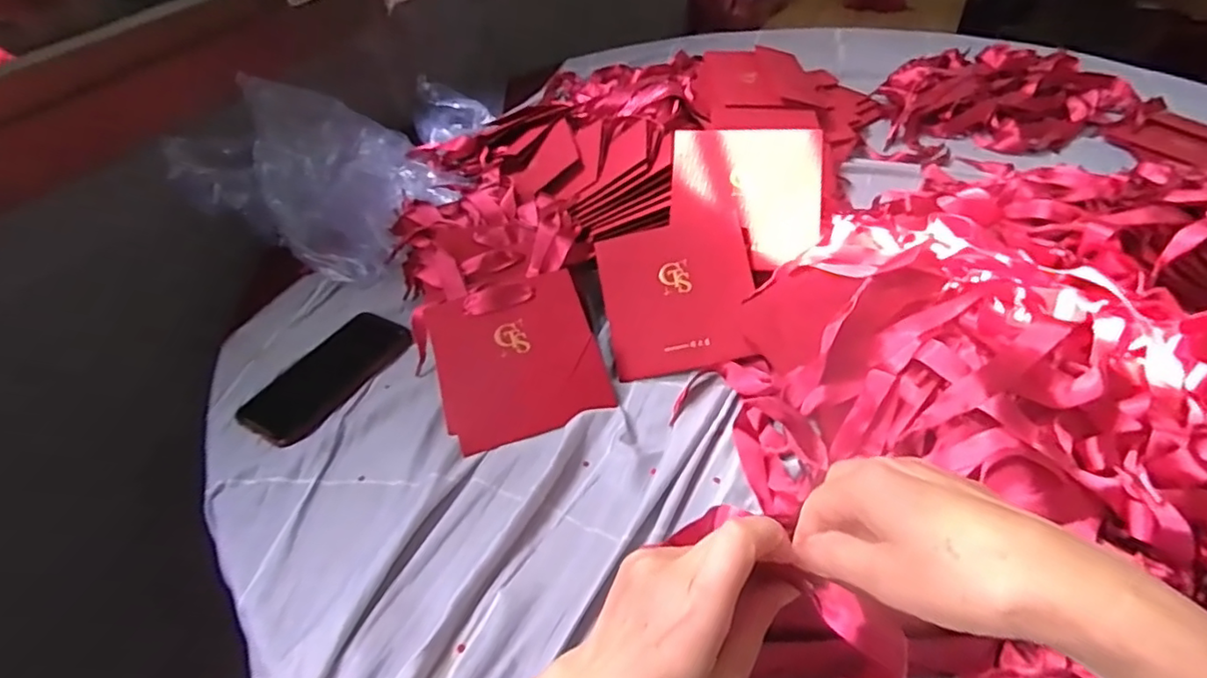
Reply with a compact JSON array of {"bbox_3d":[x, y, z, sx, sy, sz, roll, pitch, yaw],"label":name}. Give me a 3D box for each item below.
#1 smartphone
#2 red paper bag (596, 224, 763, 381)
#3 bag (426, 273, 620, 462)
[{"bbox_3d":[-0.268,0.034,0.597,0.082,0.011,0.162,21,50,26],"label":"smartphone"},{"bbox_3d":[0.071,-0.040,0.581,0.141,0.008,0.137,-10,80,7],"label":"red paper bag"},{"bbox_3d":[-0.078,0.019,0.553,0.143,0.011,0.137,-18,78,-2],"label":"bag"}]

